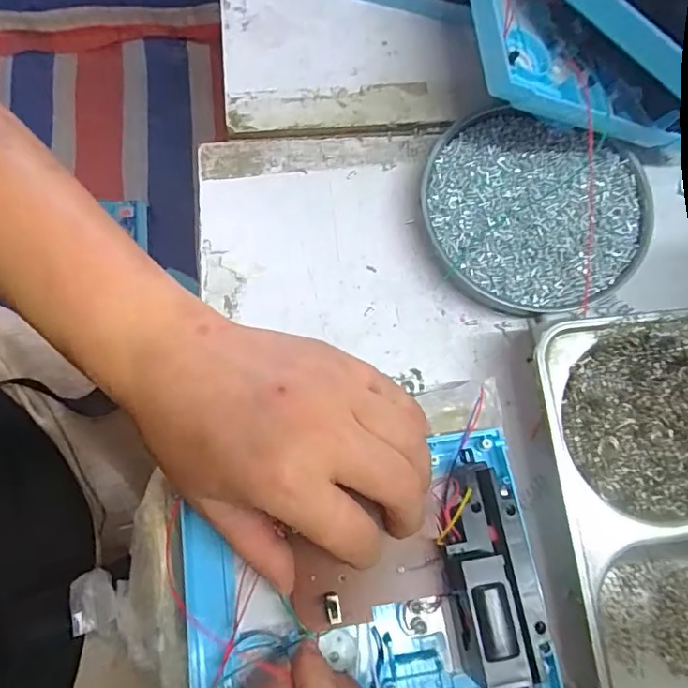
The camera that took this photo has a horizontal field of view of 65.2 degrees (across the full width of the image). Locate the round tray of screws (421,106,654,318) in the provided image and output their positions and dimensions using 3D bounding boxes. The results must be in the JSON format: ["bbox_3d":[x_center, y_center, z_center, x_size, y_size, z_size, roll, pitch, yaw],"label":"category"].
[{"bbox_3d":[0.115,-0.082,0.332,0.132,0.016,0.122,0,77,-2],"label":"round tray of screws"}]

